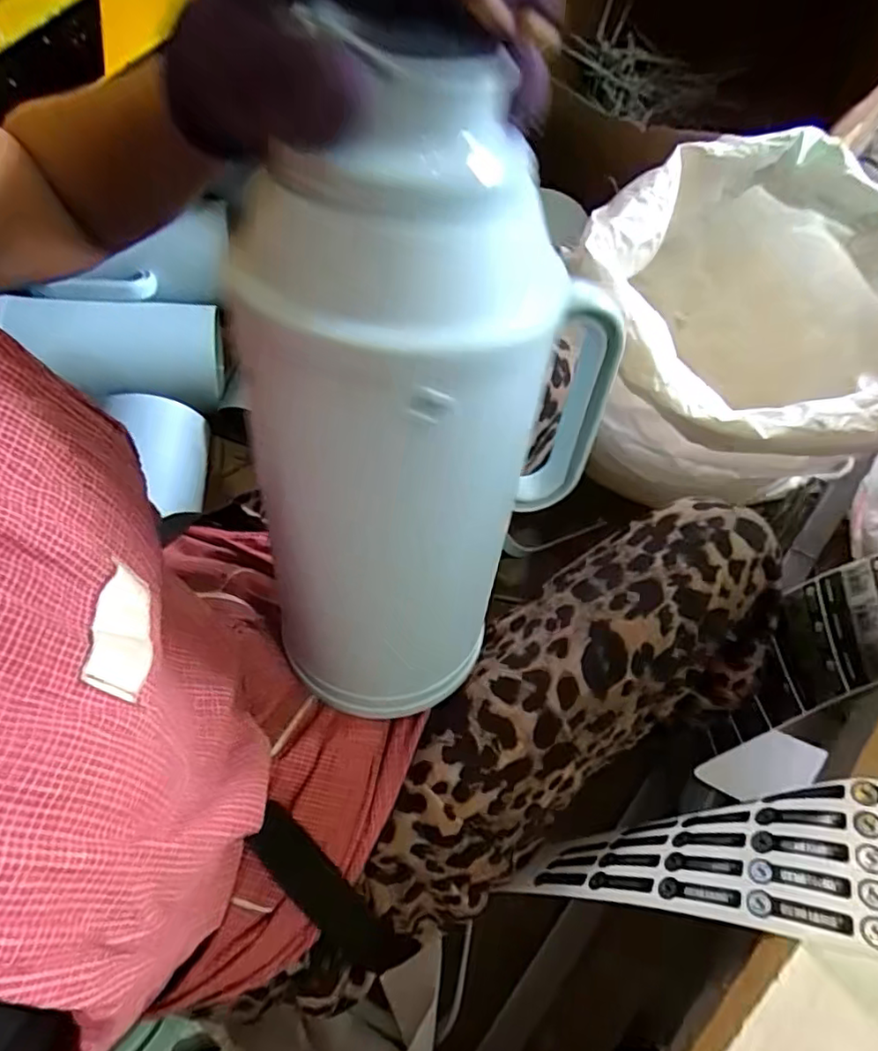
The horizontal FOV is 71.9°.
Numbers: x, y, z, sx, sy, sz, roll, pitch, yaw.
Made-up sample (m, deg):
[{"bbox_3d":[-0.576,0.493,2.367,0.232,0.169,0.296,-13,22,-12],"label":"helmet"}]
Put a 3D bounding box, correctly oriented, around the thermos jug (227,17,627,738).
[{"bbox_3d":[-0.008,-0.034,0.341,0.155,0.362,0.134,20,48,10],"label":"thermos jug"}]

